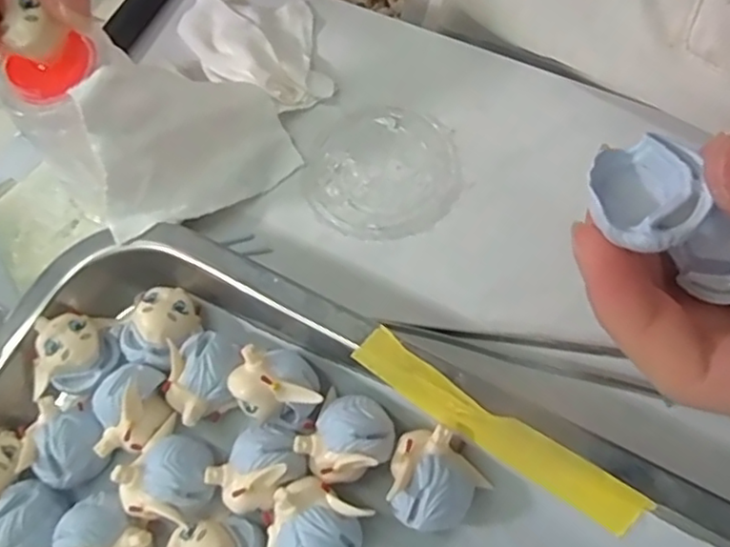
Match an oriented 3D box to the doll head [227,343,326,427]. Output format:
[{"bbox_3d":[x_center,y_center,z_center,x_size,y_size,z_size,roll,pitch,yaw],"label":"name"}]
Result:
[{"bbox_3d":[-0.028,0.037,0.200,0.029,0.023,0.021,8,69,11],"label":"doll head"}]

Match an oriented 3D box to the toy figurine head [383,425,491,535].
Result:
[{"bbox_3d":[0.019,0.061,0.188,0.027,0.022,0.027,-1,65,2],"label":"toy figurine head"}]

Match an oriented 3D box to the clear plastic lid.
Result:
[{"bbox_3d":[0.007,-0.040,0.247,0.059,0.006,0.057,-3,67,7],"label":"clear plastic lid"}]

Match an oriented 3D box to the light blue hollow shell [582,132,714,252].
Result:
[{"bbox_3d":[0.057,-0.016,0.129,0.023,0.012,0.021,-1,65,2],"label":"light blue hollow shell"}]

